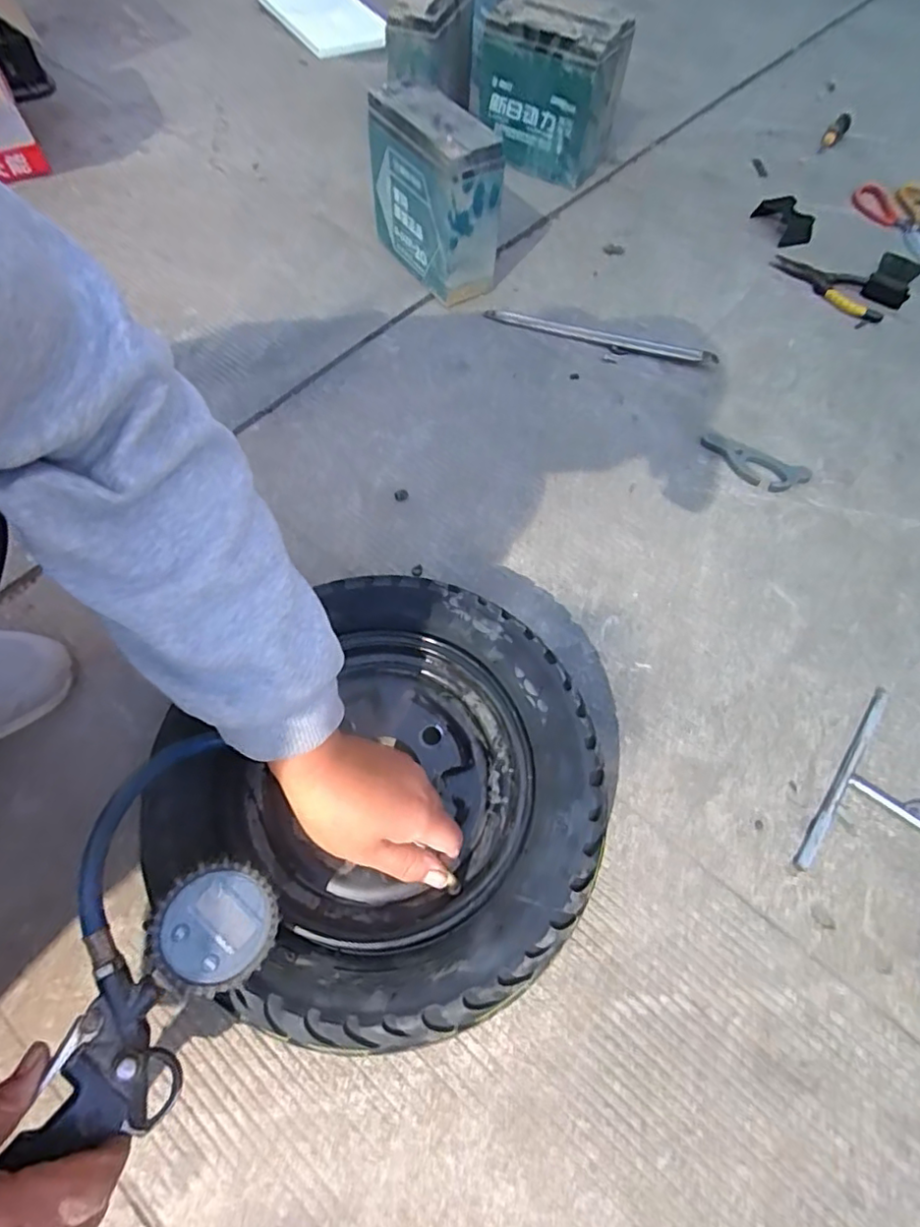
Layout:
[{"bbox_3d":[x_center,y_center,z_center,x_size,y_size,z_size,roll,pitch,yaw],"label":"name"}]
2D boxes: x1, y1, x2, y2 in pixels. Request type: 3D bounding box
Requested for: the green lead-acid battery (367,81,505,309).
[{"bbox_3d":[-0.031,-0.500,0.716,0.069,0.170,0.191,-32,69,-19],"label":"green lead-acid battery"}]

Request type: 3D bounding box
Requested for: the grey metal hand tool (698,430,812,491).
[{"bbox_3d":[0.322,-0.162,0.650,0.118,0.007,0.049,26,64,10],"label":"grey metal hand tool"}]

